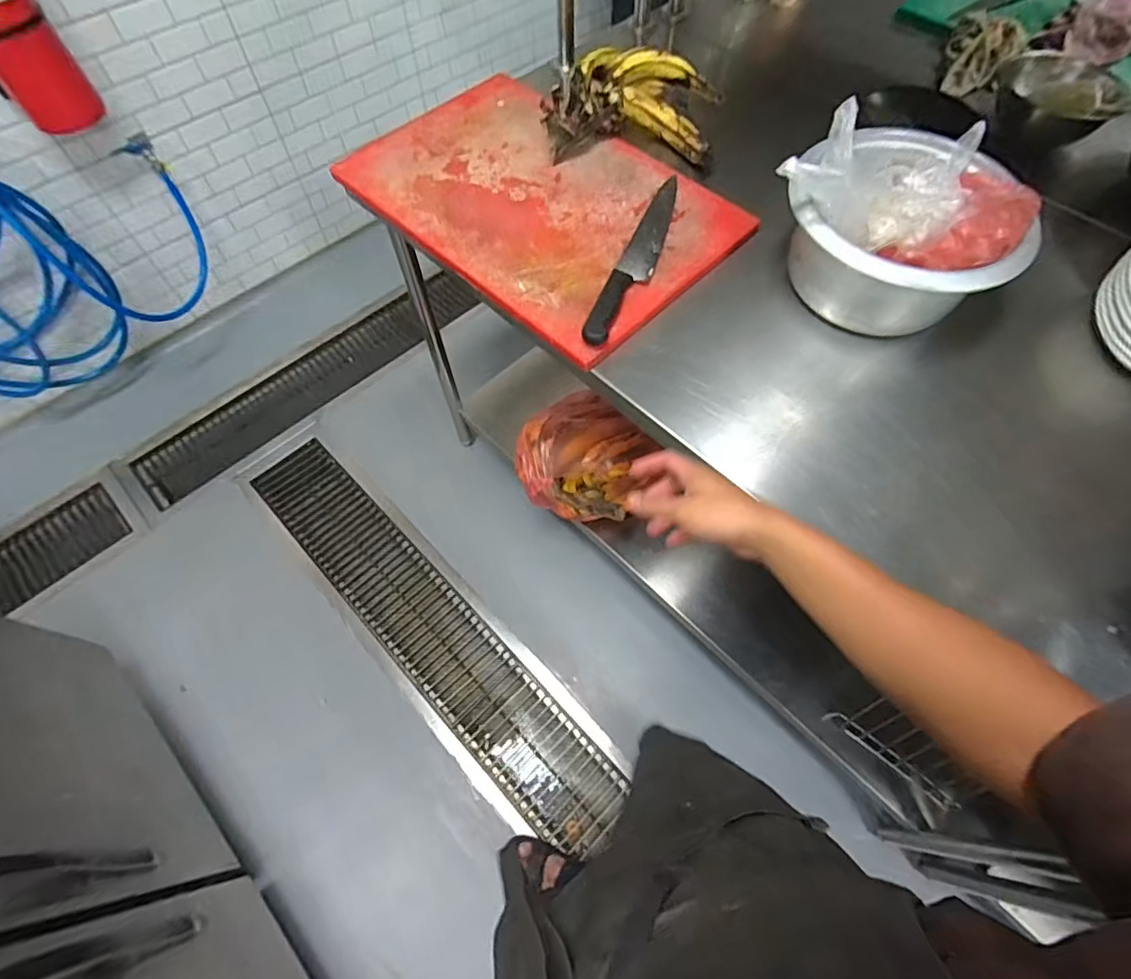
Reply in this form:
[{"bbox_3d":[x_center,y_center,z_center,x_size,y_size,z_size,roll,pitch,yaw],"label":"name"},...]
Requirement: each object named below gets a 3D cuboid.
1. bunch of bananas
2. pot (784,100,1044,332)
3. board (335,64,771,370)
[{"bbox_3d":[0.111,-0.639,0.913,0.259,0.094,0.234,8,63,4],"label":"bunch of bananas"},{"bbox_3d":[0.430,-0.336,0.721,0.272,0.198,0.269,34,68,16],"label":"pot"},{"bbox_3d":[-0.044,-0.459,0.869,0.381,0.033,0.580,-41,70,-18],"label":"board"}]

